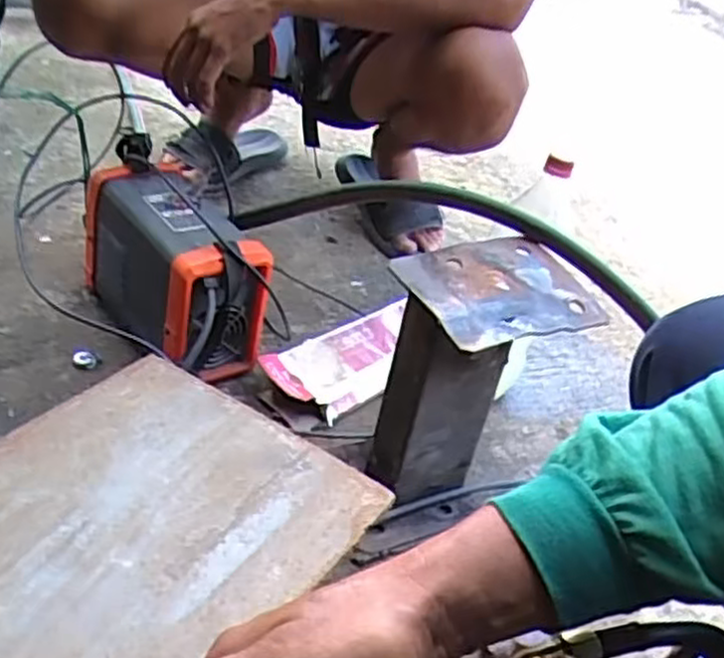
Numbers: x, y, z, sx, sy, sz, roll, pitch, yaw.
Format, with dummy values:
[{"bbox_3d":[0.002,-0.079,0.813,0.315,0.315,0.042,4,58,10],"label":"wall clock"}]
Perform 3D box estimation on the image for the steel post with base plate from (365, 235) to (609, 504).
[{"bbox_3d":[0.104,0.044,0.741,0.197,0.217,0.123,-15,44,-28],"label":"steel post with base plate"}]

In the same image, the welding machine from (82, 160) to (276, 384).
[{"bbox_3d":[-0.216,-0.073,0.885,0.127,0.169,0.268,-15,43,-31],"label":"welding machine"}]

